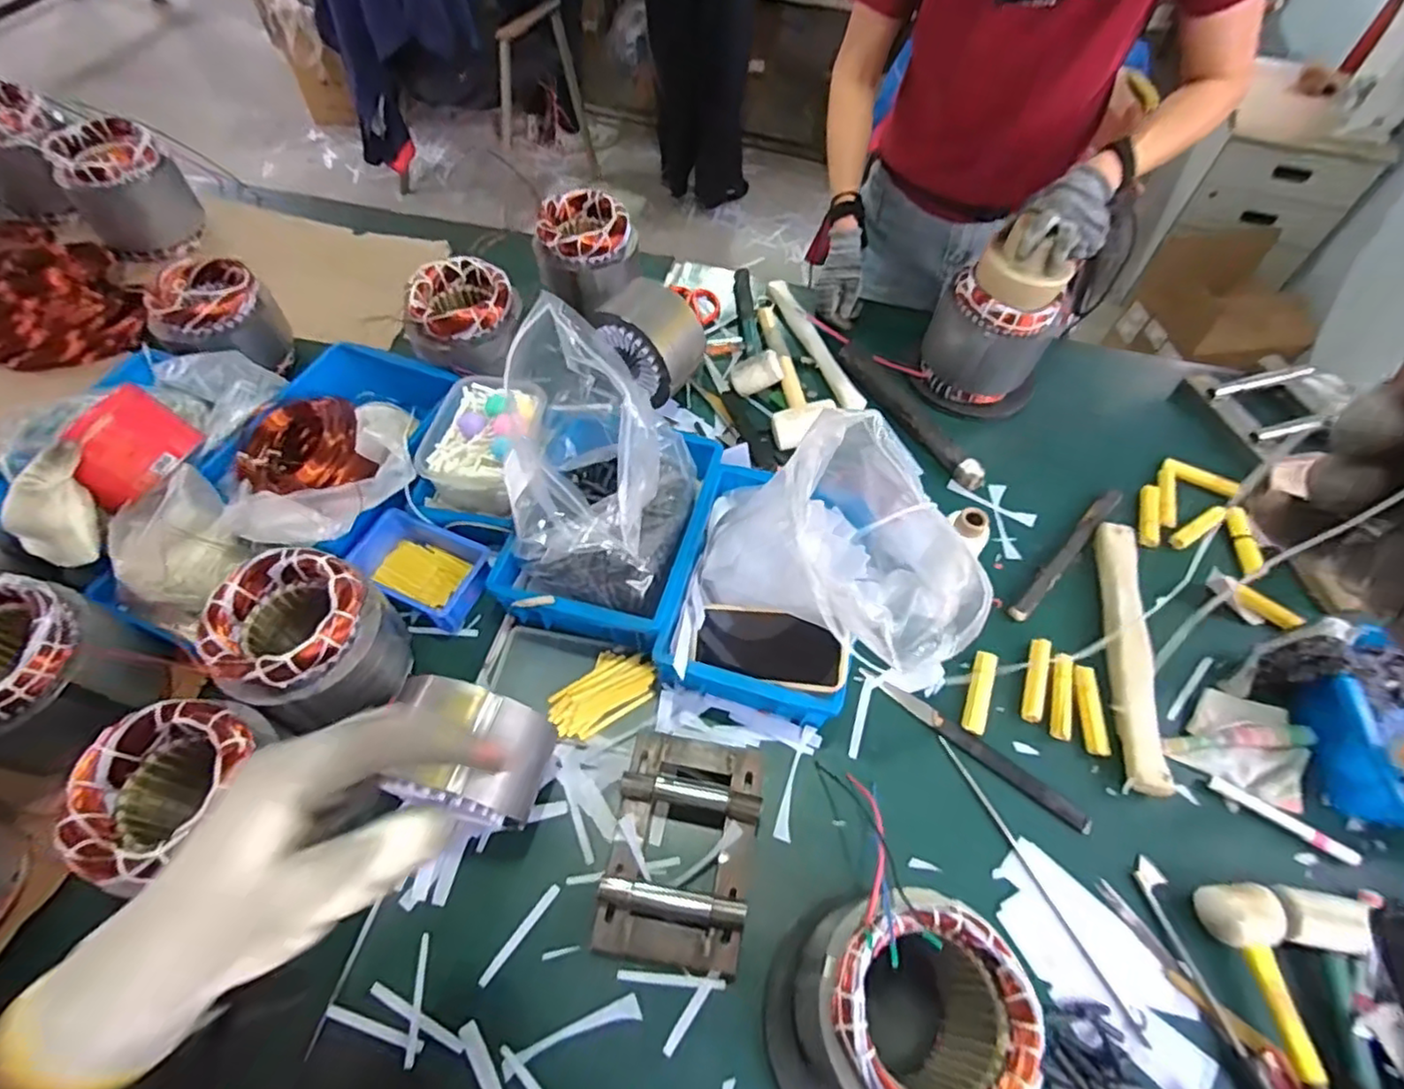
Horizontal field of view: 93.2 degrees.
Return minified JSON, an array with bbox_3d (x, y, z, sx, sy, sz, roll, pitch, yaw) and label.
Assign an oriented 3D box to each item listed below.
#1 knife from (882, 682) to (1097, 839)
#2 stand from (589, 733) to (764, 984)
[{"bbox_3d":[0.302,0.225,0.718,0.245,0.012,0.019,34,63,17],"label":"knife"},{"bbox_3d":[-0.019,0.291,0.638,0.133,0.050,0.196,10,58,3],"label":"stand"}]

